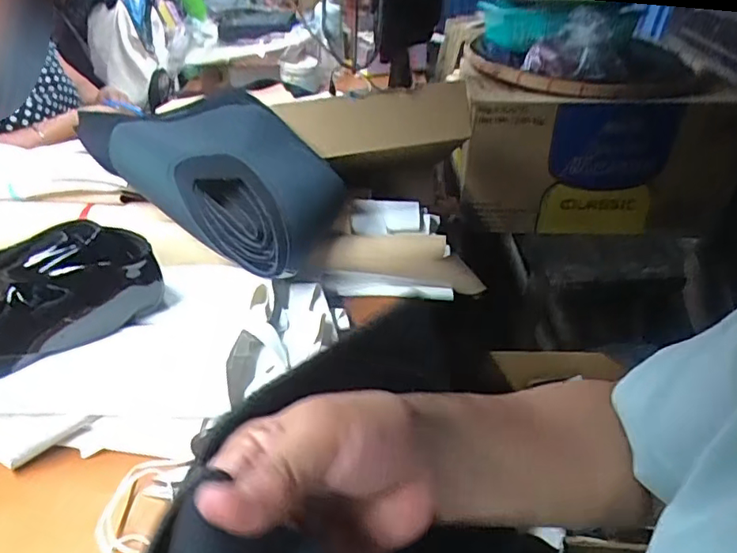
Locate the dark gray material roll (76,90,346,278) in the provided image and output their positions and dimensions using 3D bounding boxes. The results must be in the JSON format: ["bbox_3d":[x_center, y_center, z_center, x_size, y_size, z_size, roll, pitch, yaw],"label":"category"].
[{"bbox_3d":[-0.159,-0.111,0.610,0.277,0.092,0.171,36,62,14],"label":"dark gray material roll"}]

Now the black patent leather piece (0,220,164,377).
[{"bbox_3d":[-0.301,0.024,0.462,0.234,0.080,0.084,-19,40,-23],"label":"black patent leather piece"}]

